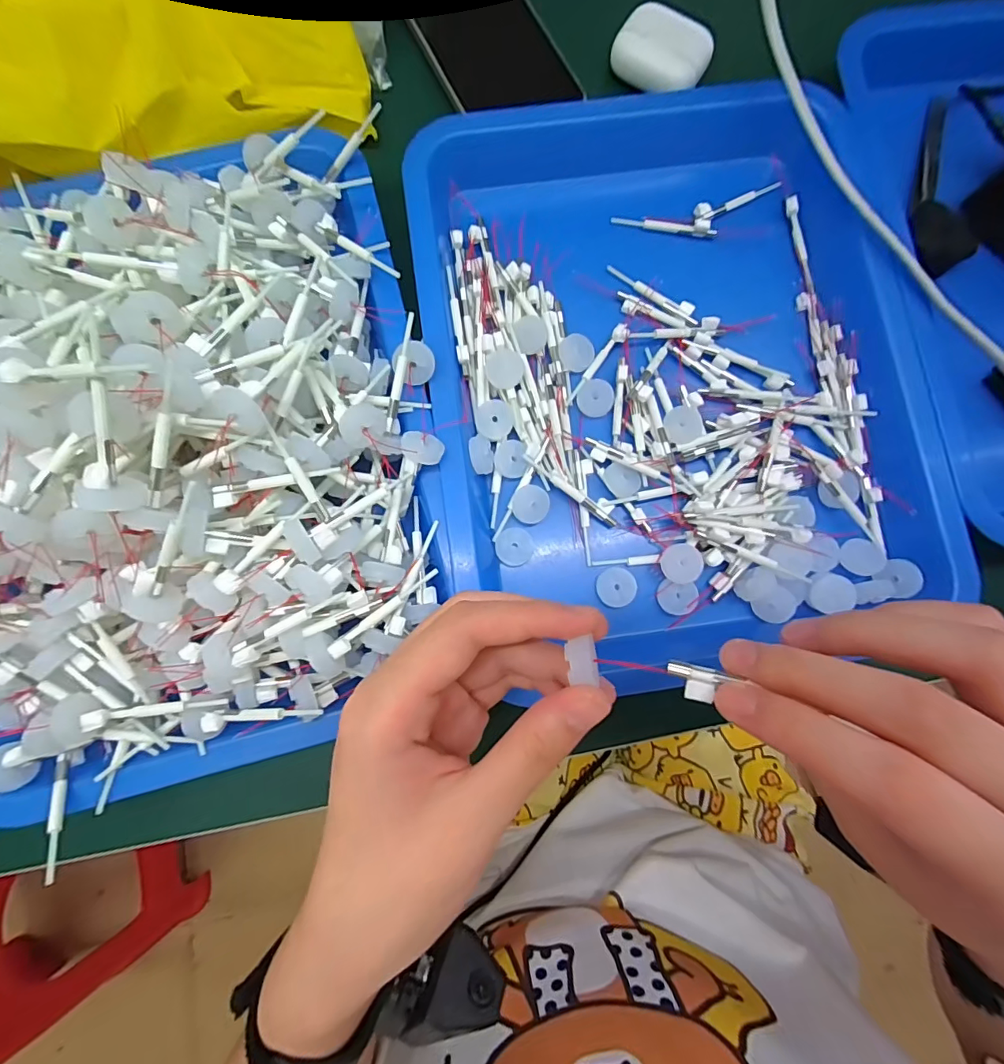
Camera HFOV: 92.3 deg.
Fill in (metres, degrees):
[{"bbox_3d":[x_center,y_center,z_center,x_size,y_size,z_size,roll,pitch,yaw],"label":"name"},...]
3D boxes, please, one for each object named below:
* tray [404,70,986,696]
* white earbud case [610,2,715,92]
[{"bbox_3d":[0.084,-0.095,0.270,0.258,0.051,0.348,-11,80,-3],"label":"tray"},{"bbox_3d":[0.100,-0.302,0.303,0.057,0.019,0.039,33,83,3],"label":"white earbud case"}]

